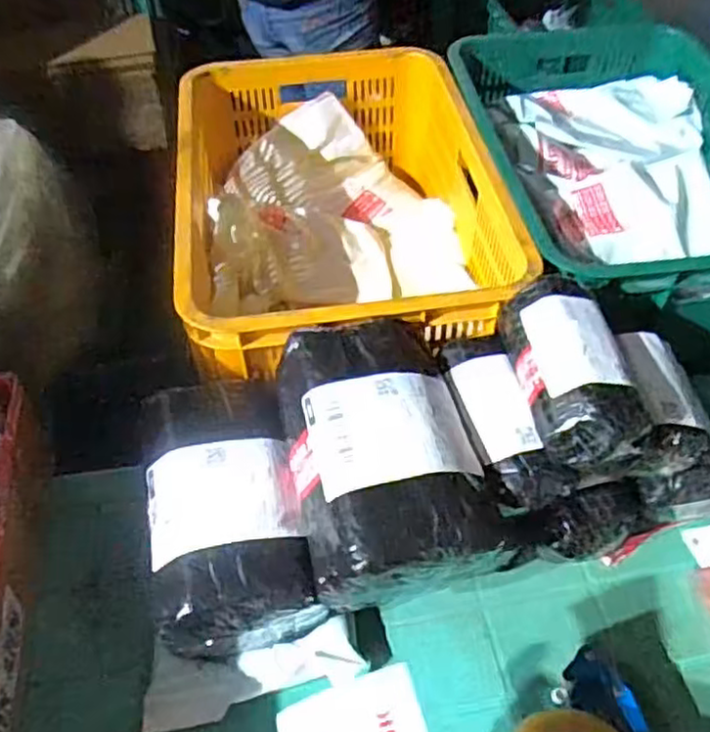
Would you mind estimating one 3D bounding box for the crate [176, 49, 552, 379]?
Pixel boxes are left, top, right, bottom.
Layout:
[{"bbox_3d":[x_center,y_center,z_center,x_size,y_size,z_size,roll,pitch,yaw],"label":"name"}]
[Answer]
[{"bbox_3d":[-0.023,-0.189,0.877,0.361,0.176,0.519,-6,51,-5],"label":"crate"}]

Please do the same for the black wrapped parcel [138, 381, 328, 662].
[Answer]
[{"bbox_3d":[-0.121,0.141,0.644,0.132,0.105,0.226,-12,51,-10],"label":"black wrapped parcel"}]

